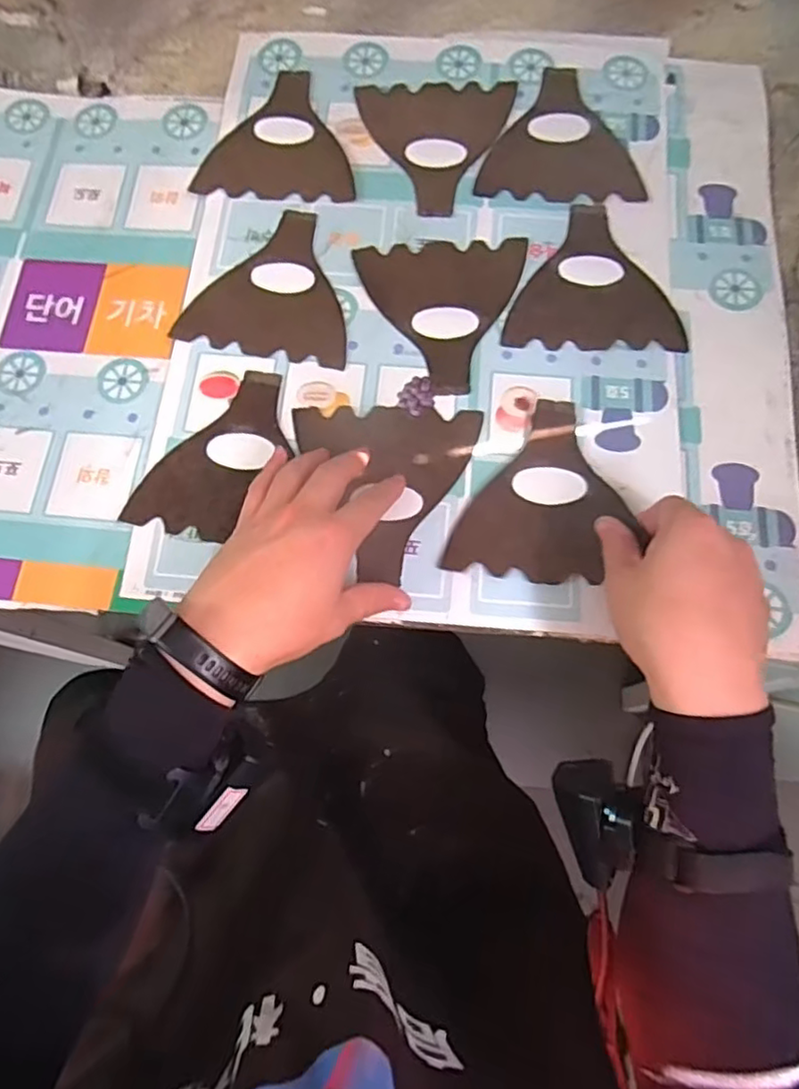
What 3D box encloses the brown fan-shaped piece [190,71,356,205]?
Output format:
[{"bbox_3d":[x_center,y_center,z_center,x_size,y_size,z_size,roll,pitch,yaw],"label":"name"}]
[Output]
[{"bbox_3d":[-0.097,-0.347,0.539,0.127,0.005,0.129,7,75,4],"label":"brown fan-shaped piece"}]

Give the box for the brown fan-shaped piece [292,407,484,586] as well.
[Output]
[{"bbox_3d":[-0.012,-0.039,0.449,0.130,0.006,0.129,2,71,2],"label":"brown fan-shaped piece"}]

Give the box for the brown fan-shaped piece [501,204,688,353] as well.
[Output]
[{"bbox_3d":[0.150,-0.209,0.494,0.130,0.004,0.126,2,75,3],"label":"brown fan-shaped piece"}]

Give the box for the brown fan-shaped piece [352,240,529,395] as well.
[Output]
[{"bbox_3d":[0.034,-0.176,0.489,0.127,0.005,0.130,-2,75,2],"label":"brown fan-shaped piece"}]

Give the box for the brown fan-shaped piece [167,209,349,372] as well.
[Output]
[{"bbox_3d":[-0.096,-0.206,0.501,0.128,0.004,0.128,11,76,4],"label":"brown fan-shaped piece"}]

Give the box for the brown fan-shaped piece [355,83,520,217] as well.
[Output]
[{"bbox_3d":[0.033,-0.327,0.524,0.124,0.004,0.127,-2,75,2],"label":"brown fan-shaped piece"}]

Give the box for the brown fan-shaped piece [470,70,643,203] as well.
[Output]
[{"bbox_3d":[0.134,-0.342,0.530,0.127,0.004,0.131,5,75,3],"label":"brown fan-shaped piece"}]

